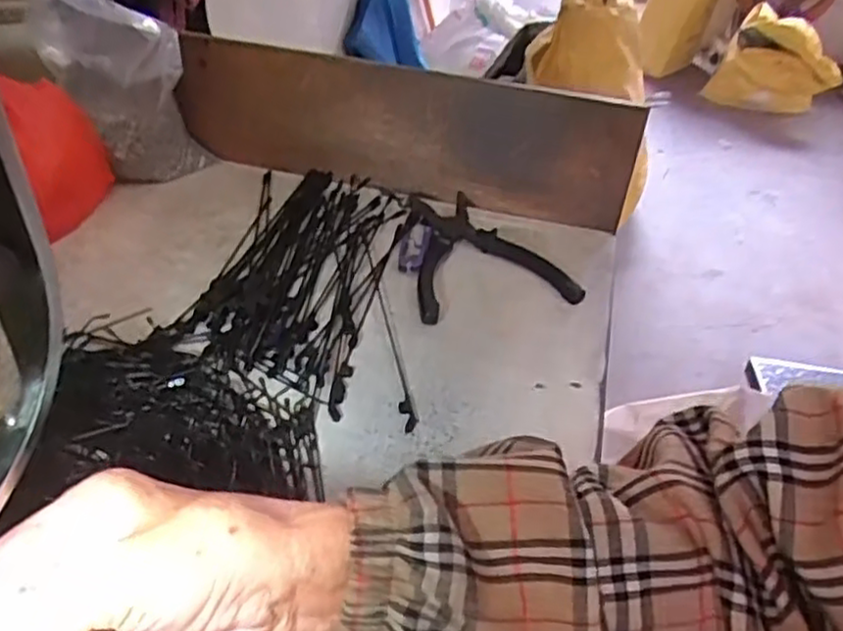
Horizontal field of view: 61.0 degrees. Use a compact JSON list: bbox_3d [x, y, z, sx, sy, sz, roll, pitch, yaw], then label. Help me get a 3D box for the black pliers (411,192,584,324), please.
[{"bbox_3d":[0.038,-0.052,0.571,0.125,0.018,0.156,-8,39,-18],"label":"black pliers"}]

